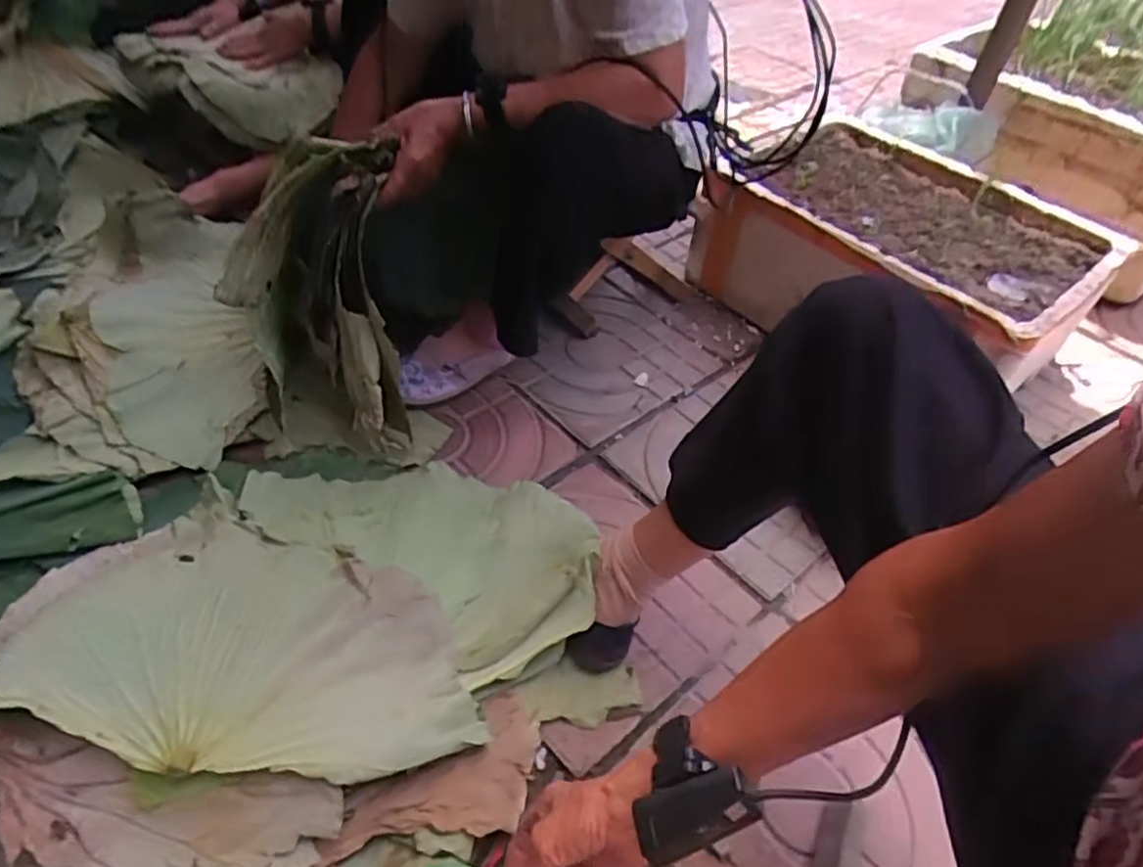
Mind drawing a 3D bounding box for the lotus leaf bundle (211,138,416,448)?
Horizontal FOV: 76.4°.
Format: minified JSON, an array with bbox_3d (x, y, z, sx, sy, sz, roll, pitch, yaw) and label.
[{"bbox_3d":[-0.284,-0.158,0.836,0.167,0.331,0.159,0,47,-7],"label":"lotus leaf bundle"}]

